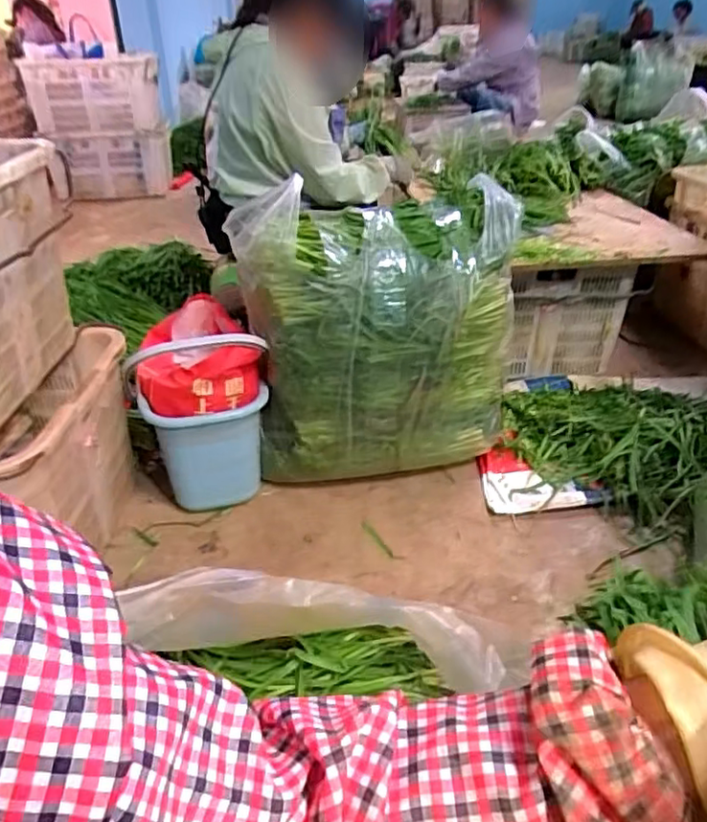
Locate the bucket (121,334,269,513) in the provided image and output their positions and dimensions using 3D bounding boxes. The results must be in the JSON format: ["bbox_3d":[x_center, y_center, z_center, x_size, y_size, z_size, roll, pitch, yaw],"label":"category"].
[{"bbox_3d":[-0.301,-0.002,1.283,0.242,0.375,0.219,-12,37,-14],"label":"bucket"}]

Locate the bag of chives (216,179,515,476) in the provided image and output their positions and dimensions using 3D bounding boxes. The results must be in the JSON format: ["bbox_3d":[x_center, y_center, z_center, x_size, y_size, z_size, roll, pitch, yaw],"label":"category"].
[{"bbox_3d":[0.046,-0.143,1.293,0.518,0.543,0.228,-4,36,-3],"label":"bag of chives"}]

